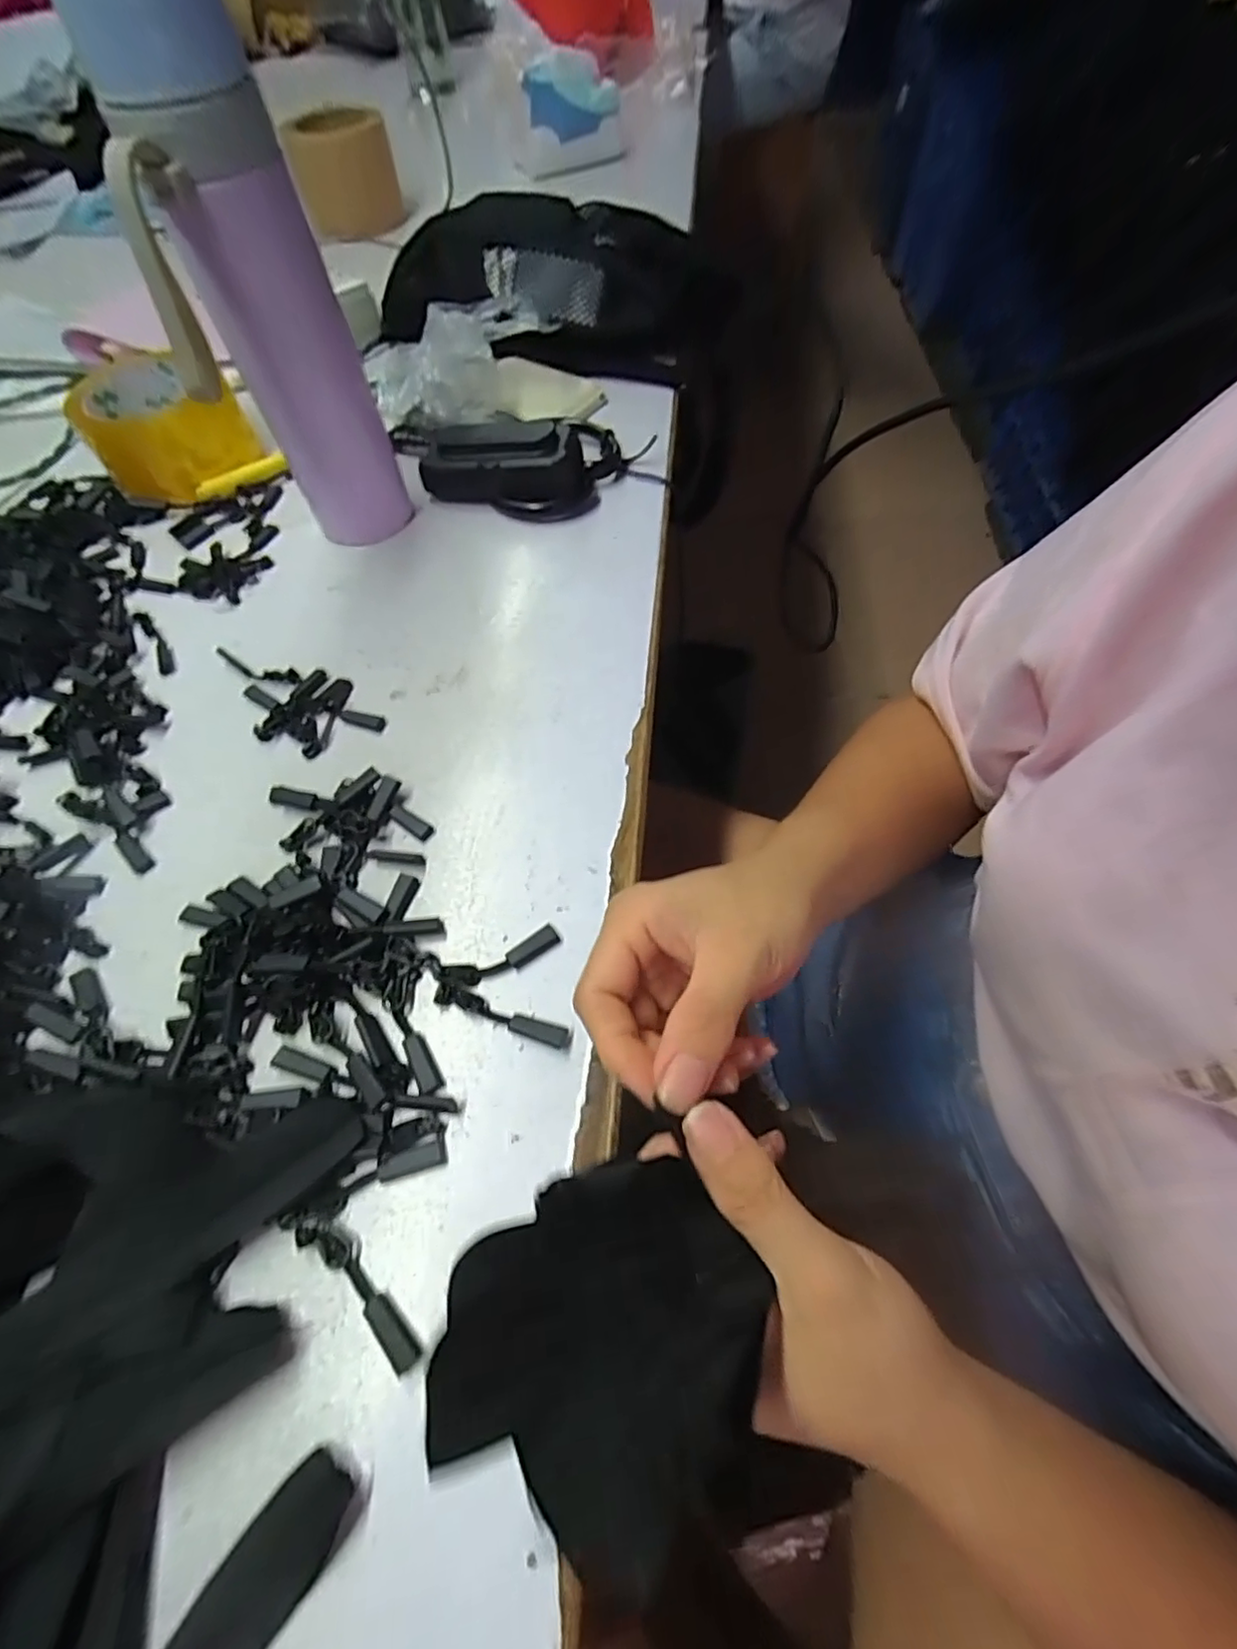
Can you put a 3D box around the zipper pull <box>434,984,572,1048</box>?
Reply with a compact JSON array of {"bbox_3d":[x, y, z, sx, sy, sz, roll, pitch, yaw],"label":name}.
[{"bbox_3d":[-0.048,0.080,0.253,0.059,0.004,0.009,16,62,11],"label":"zipper pull"}]

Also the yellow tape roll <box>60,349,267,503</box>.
[{"bbox_3d":[-0.328,-0.292,0.446,0.099,0.056,0.115,-31,64,-14],"label":"yellow tape roll"}]

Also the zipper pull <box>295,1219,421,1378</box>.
[{"bbox_3d":[-0.089,0.158,0.209,0.058,0.005,0.010,37,68,21],"label":"zipper pull"}]

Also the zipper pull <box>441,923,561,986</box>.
[{"bbox_3d":[-0.051,0.058,0.265,0.051,0.004,0.012,-21,62,-9],"label":"zipper pull"}]

